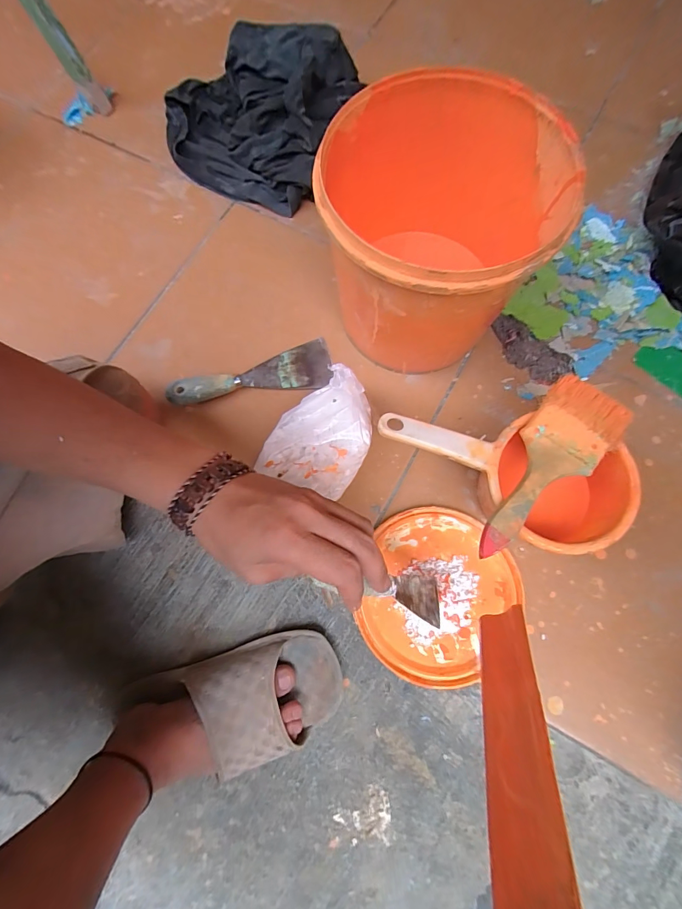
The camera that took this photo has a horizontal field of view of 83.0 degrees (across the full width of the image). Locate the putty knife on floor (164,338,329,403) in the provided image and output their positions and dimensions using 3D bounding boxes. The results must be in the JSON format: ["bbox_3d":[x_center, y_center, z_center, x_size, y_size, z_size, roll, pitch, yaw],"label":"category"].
[{"bbox_3d":[-0.111,-0.100,0.478,0.196,0.023,0.060,-12,73,-3],"label":"putty knife on floor"}]

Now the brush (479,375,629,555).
[{"bbox_3d":[0.185,0.013,0.347,0.071,0.013,0.187,37,79,11],"label":"brush"}]

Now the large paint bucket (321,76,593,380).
[{"bbox_3d":[0.094,-0.212,0.417,0.214,0.198,0.220,0,73,0],"label":"large paint bucket"}]

